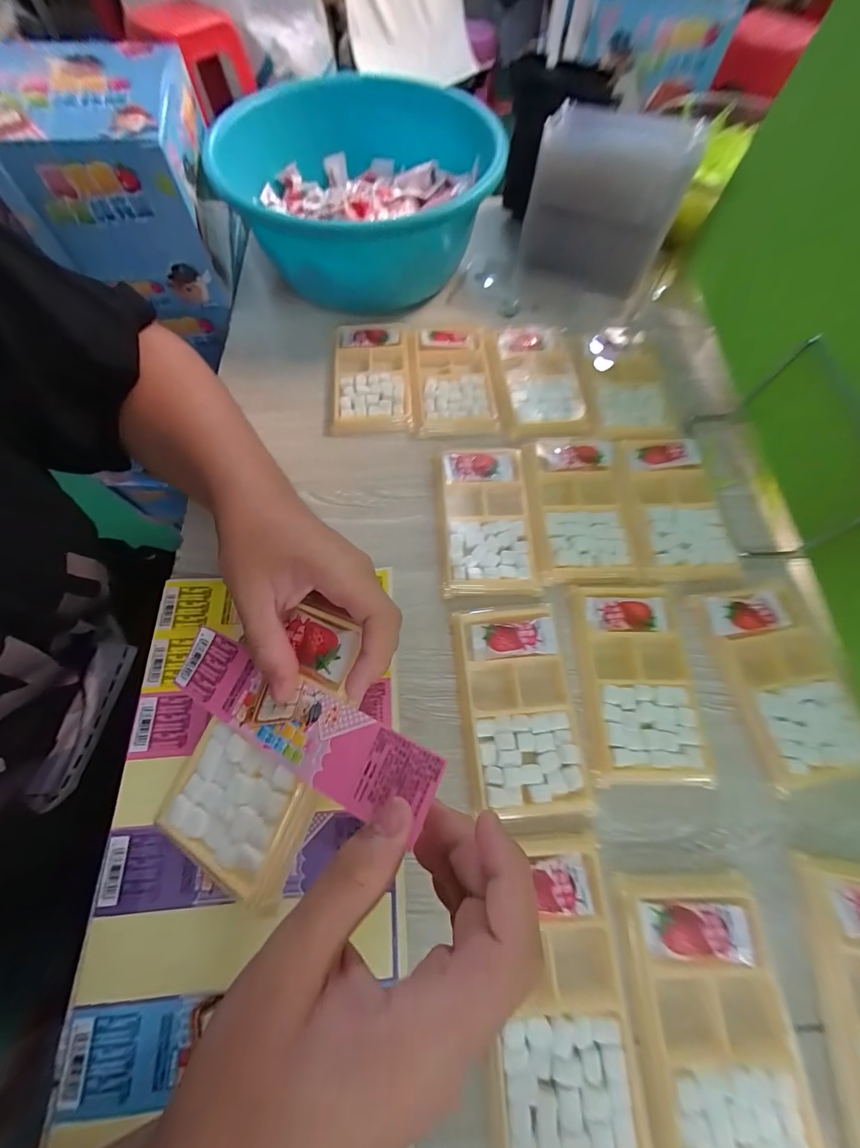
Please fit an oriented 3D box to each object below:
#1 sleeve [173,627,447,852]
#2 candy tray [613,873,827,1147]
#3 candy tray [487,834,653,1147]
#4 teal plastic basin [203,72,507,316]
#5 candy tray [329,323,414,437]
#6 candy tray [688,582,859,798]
[{"bbox_3d":[-0.072,0.072,0.194,0.164,0.006,0.037,18,73,26],"label":"sleeve"},{"bbox_3d":[0.150,0.240,0.200,0.080,0.009,0.133,1,68,0],"label":"candy tray"},{"bbox_3d":[0.067,0.221,0.206,0.074,0.010,0.133,-1,68,-1],"label":"candy tray"},{"bbox_3d":[-0.065,-0.394,0.414,0.260,0.101,0.279,8,68,3],"label":"teal plastic basin"},{"bbox_3d":[-0.059,-0.198,0.388,0.077,0.018,0.136,-2,68,-1],"label":"candy tray"},{"bbox_3d":[0.252,0.074,0.274,0.079,0.010,0.133,-10,68,-5],"label":"candy tray"}]

